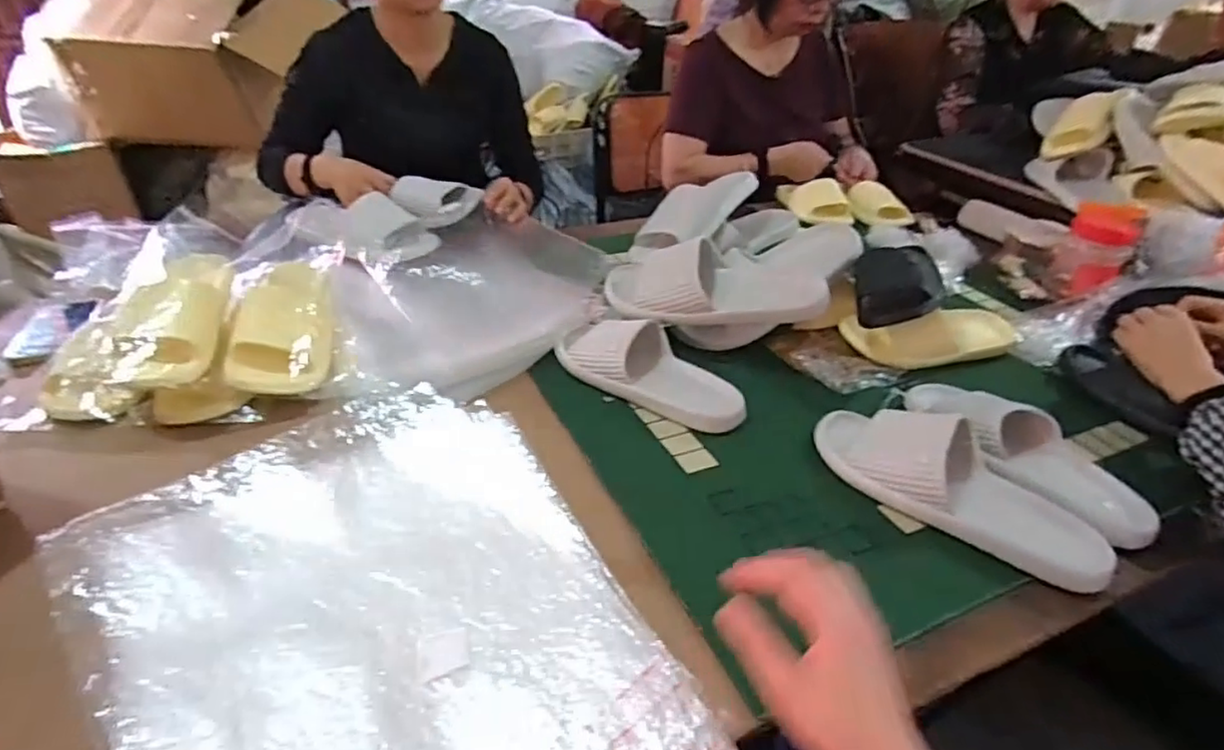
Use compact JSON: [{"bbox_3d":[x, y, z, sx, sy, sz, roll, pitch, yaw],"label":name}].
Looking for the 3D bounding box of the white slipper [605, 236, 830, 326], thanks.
[{"bbox_3d":[0.133,-0.122,0.872,0.283,0.074,0.119,4,35,4],"label":"white slipper"}]

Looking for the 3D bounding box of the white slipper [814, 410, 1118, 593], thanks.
[{"bbox_3d":[0.343,0.099,0.649,0.287,0.068,0.112,27,42,32],"label":"white slipper"}]

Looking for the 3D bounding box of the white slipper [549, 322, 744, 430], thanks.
[{"bbox_3d":[0.048,-0.018,0.803,0.250,0.068,0.105,21,39,26],"label":"white slipper"}]

